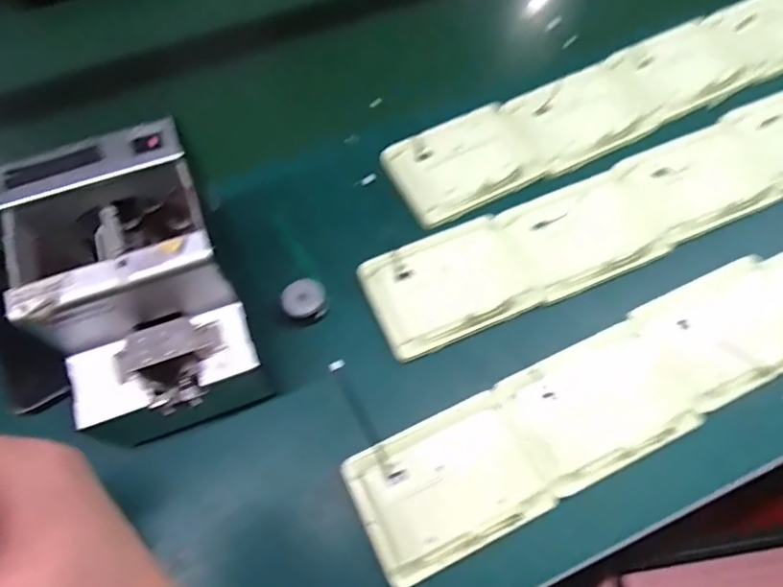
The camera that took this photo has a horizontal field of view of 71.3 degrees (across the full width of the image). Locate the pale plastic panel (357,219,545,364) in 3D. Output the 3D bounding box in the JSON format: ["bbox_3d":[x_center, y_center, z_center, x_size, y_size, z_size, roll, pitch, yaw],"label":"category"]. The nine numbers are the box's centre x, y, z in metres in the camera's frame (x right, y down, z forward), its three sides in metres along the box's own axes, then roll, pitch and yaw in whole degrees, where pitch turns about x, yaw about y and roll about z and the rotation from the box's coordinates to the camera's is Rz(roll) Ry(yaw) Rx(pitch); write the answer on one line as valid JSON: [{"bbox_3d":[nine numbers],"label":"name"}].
[{"bbox_3d":[0.054,-0.009,0.484,0.143,0.012,0.098,-23,70,-9],"label":"pale plastic panel"}]

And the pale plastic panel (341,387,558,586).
[{"bbox_3d":[0.041,0.144,0.412,0.133,0.007,0.099,-25,66,-10],"label":"pale plastic panel"}]

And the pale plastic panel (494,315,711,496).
[{"bbox_3d":[0.166,0.088,0.439,0.138,0.008,0.098,-24,65,-10],"label":"pale plastic panel"}]

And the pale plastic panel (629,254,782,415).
[{"bbox_3d":[0.285,0.031,0.464,0.126,0.006,0.097,-24,65,-9],"label":"pale plastic panel"}]

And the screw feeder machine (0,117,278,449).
[{"bbox_3d":[-0.181,0.002,0.406,0.129,0.153,0.167,-19,65,-7],"label":"screw feeder machine"}]

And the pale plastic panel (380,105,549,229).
[{"bbox_3d":[0.069,-0.130,0.535,0.138,0.017,0.095,-25,66,-10],"label":"pale plastic panel"}]

